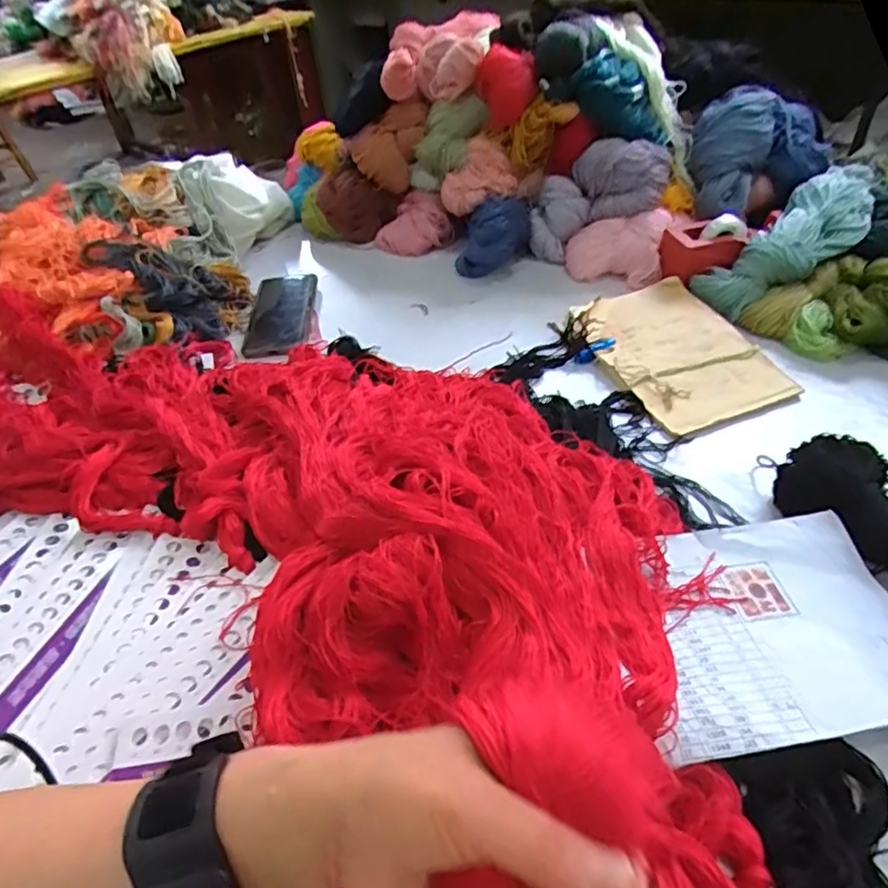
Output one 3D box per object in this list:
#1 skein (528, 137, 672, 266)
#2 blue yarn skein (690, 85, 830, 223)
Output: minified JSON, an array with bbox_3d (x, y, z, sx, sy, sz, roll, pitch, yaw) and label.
[{"bbox_3d":[0.187,-0.314,0.777,0.185,0.088,0.068,-25,33,33],"label":"skein"},{"bbox_3d":[0.379,-0.349,0.741,0.152,0.108,0.149,17,48,22],"label":"blue yarn skein"}]

